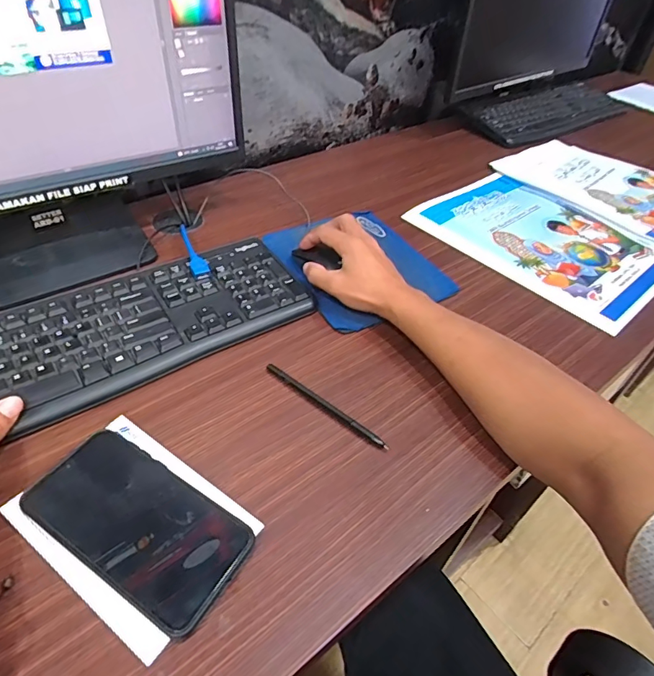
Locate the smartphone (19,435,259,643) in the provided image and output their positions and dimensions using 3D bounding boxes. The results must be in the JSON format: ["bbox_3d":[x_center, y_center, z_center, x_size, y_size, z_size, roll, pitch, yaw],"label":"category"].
[{"bbox_3d":[-0.137,0.133,0.334,0.159,0.016,0.079,27,49,19],"label":"smartphone"}]

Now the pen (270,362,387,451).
[{"bbox_3d":[-0.003,0.061,0.423,0.139,0.007,0.007,33,51,23],"label":"pen"}]

